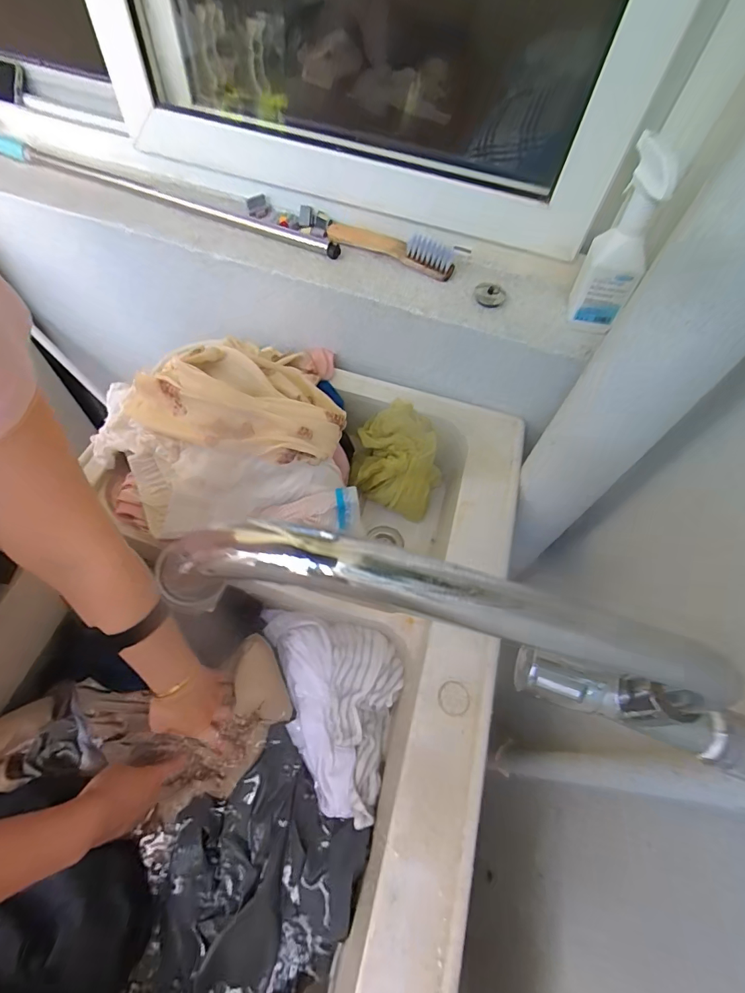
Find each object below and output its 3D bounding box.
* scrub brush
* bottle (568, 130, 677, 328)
[{"bbox_3d":[0.024,-0.379,0.633,0.206,0.044,0.030,28,61,12],"label":"scrub brush"},{"bbox_3d":[0.298,-0.293,0.509,0.070,0.196,0.061,28,61,12],"label":"bottle"}]

